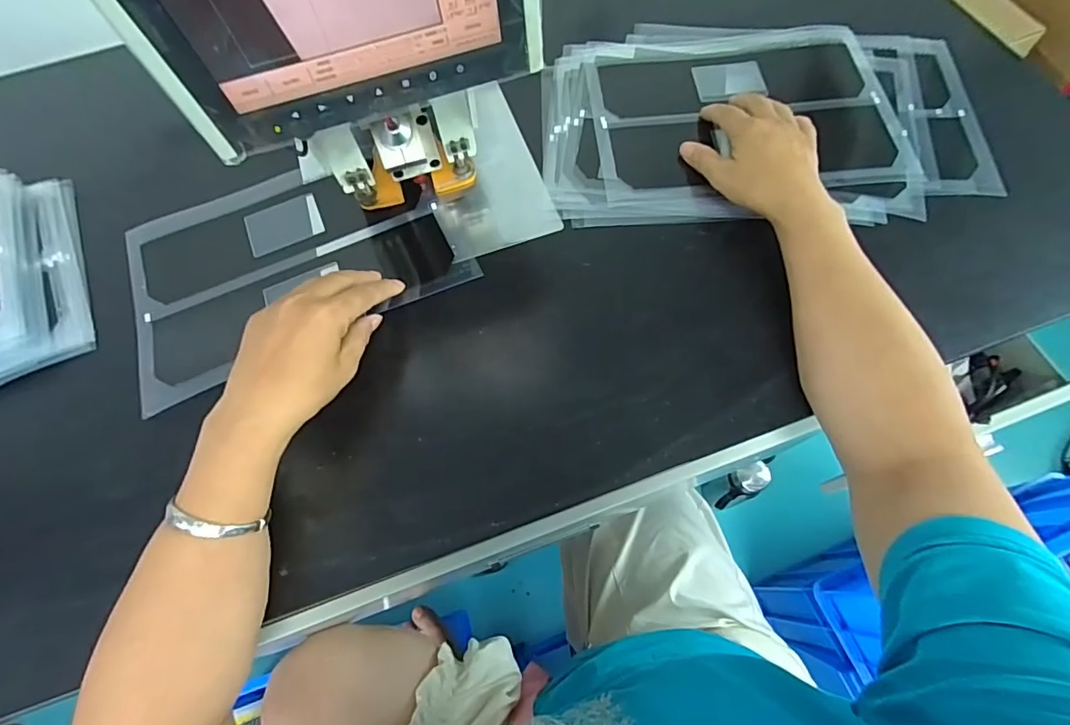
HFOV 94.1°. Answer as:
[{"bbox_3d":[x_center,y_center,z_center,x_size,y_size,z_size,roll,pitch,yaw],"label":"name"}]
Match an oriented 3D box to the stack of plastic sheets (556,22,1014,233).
[{"bbox_3d":[0.219,-0.240,0.489,0.410,0.019,0.253,0,66,3],"label":"stack of plastic sheets"}]

